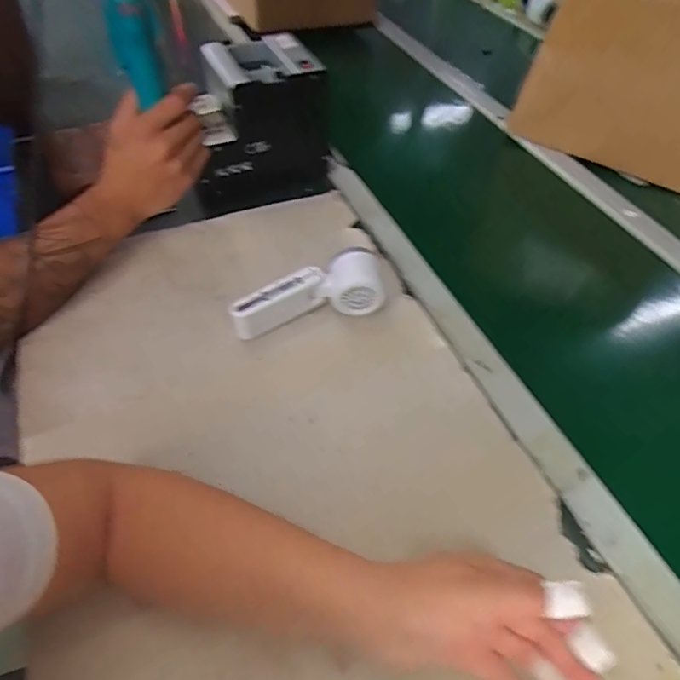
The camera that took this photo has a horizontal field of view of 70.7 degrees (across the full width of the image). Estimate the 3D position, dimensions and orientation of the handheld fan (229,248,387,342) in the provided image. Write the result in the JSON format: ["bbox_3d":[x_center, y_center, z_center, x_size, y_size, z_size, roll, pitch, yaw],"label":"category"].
[{"bbox_3d":[-0.033,-0.051,0.501,0.159,0.057,0.050,-13,52,-15],"label":"handheld fan"}]

